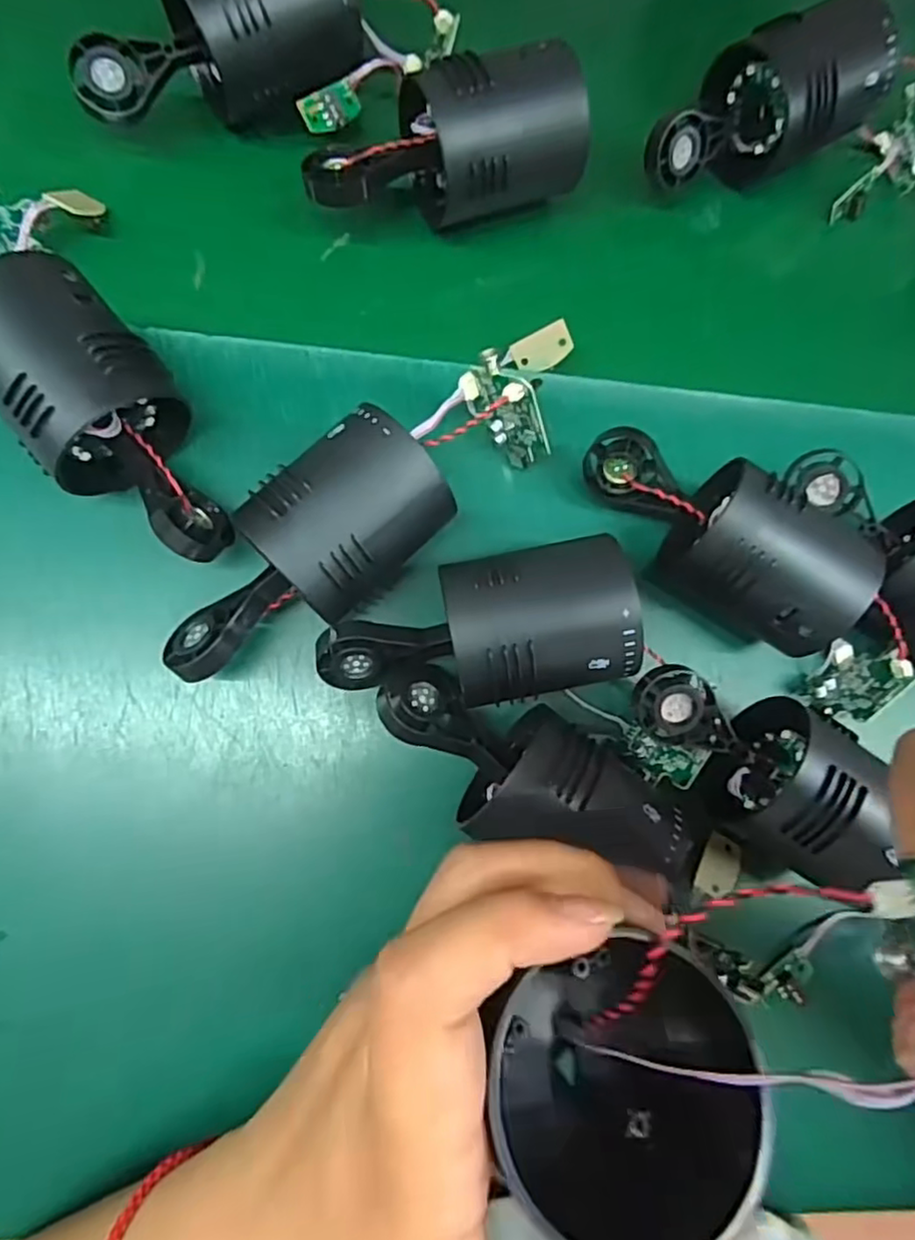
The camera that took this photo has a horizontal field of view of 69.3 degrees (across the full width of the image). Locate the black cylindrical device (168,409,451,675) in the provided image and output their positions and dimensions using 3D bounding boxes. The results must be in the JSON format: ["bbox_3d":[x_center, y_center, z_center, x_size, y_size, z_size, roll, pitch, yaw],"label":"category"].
[{"bbox_3d":[-0.056,-0.019,0.246,0.049,0.055,0.112,44,81,0],"label":"black cylindrical device"}]

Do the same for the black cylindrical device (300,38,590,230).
[{"bbox_3d":[-0.003,-0.192,0.277,0.119,0.054,0.053,-12,98,-5],"label":"black cylindrical device"}]

